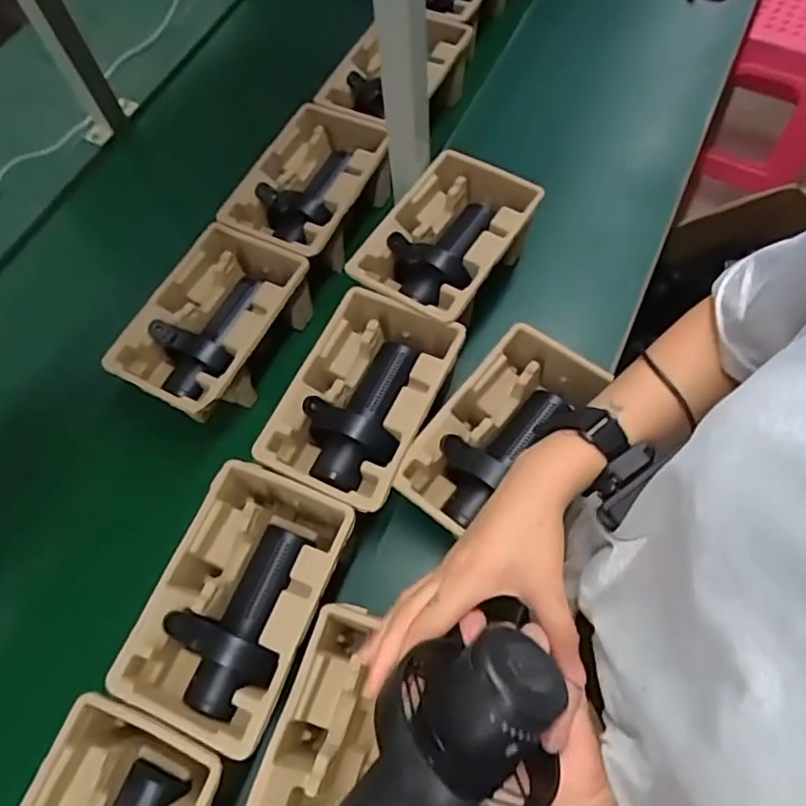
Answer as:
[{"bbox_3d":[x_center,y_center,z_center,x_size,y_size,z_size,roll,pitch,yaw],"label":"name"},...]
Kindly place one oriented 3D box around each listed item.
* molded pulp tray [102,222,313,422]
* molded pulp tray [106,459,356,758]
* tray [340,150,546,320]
[{"bbox_3d":[-0.225,-0.089,0.720,0.150,0.090,0.226,23,68,13],"label":"molded pulp tray"},{"bbox_3d":[-0.152,0.193,0.581,0.146,0.092,0.228,20,68,11],"label":"molded pulp tray"},{"bbox_3d":[0.056,-0.193,0.716,0.159,0.066,0.221,26,69,14],"label":"tray"}]

